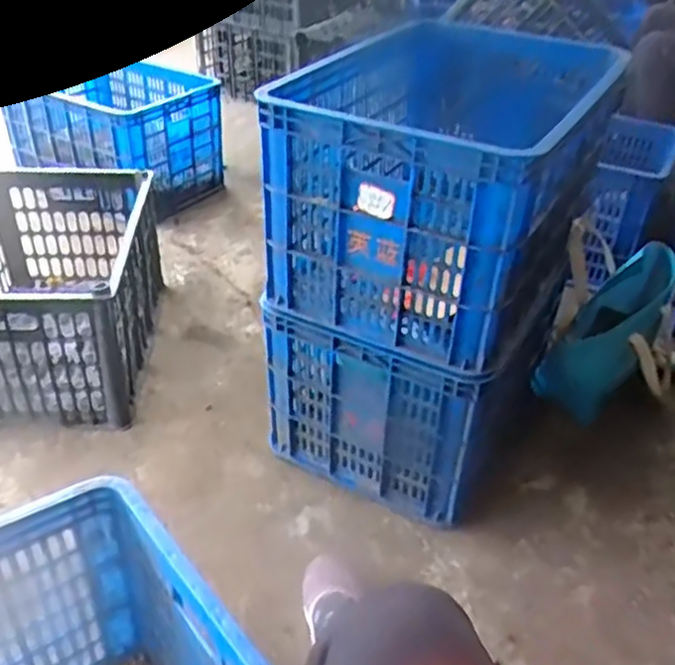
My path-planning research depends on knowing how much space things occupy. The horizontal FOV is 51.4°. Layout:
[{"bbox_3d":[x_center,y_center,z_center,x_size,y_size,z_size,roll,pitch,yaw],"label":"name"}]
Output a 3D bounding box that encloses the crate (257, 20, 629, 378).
[{"bbox_3d":[0.156,-0.227,1.026,0.349,0.305,0.467,19,39,18],"label":"crate"}]

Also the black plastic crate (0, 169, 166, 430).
[{"bbox_3d":[-0.551,-0.091,1.371,0.359,0.268,0.504,1,37,-6],"label":"black plastic crate"}]

